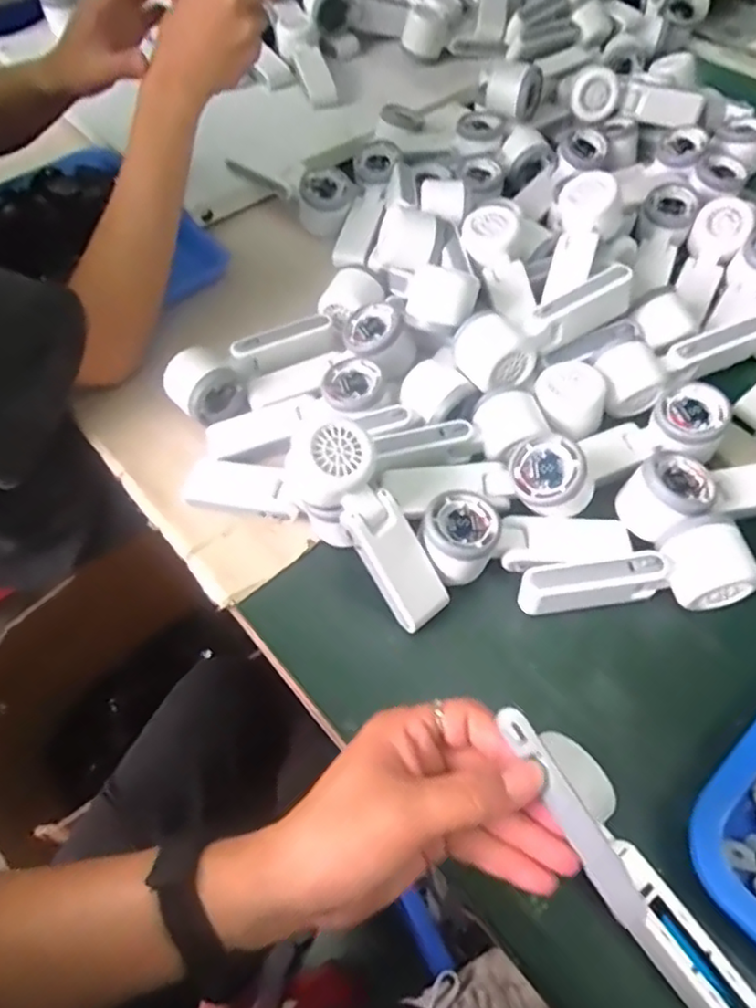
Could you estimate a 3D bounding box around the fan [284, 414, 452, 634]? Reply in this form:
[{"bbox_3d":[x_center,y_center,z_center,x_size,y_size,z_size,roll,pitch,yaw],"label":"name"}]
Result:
[{"bbox_3d":[-0.005,0.015,0.449,0.060,0.034,0.167,-37,104,-16],"label":"fan"}]

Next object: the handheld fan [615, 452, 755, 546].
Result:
[{"bbox_3d":[0.274,-0.015,0.496,0.161,0.048,0.055,-13,57,-8],"label":"handheld fan"}]

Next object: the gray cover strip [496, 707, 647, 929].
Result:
[{"bbox_3d":[0.084,0.135,0.272,0.014,0.010,0.098,-29,80,-12],"label":"gray cover strip"}]

